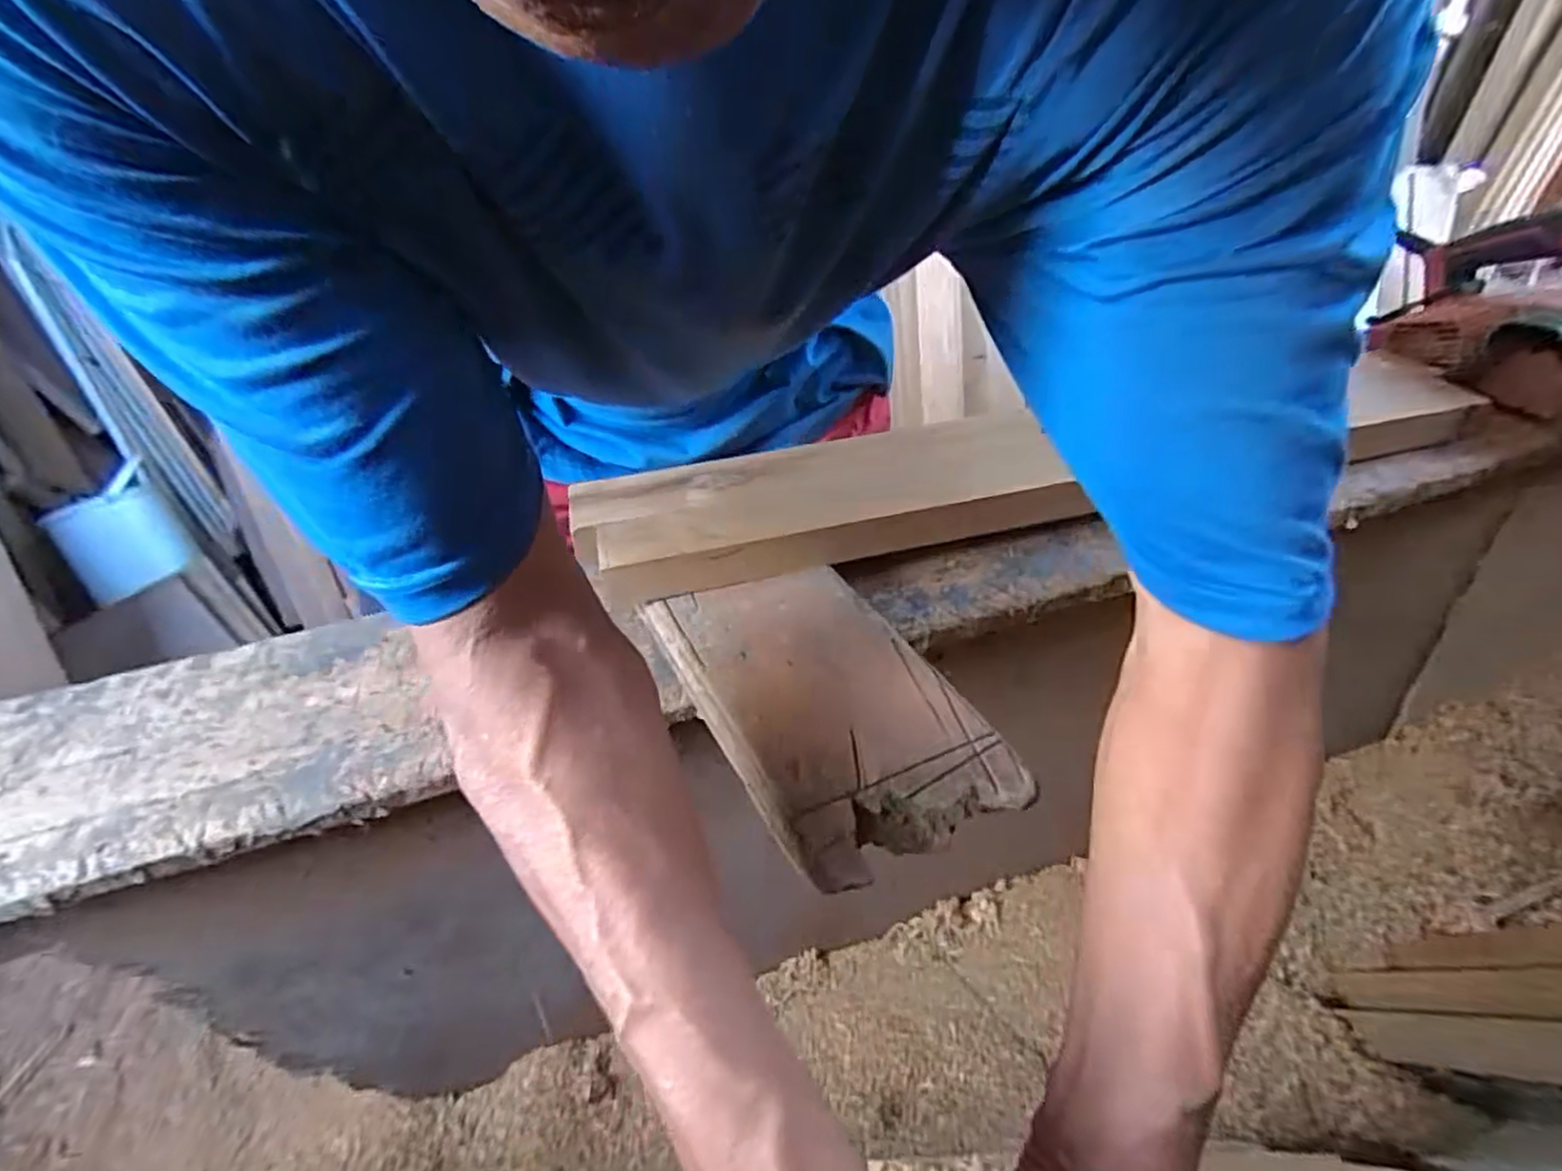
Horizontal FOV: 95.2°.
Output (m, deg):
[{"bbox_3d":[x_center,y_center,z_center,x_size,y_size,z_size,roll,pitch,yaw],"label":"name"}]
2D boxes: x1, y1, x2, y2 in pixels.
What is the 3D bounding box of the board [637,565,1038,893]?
[{"bbox_3d":[0.020,0.060,0.425,0.128,0.024,0.232,-20,38,-20],"label":"board"}]

